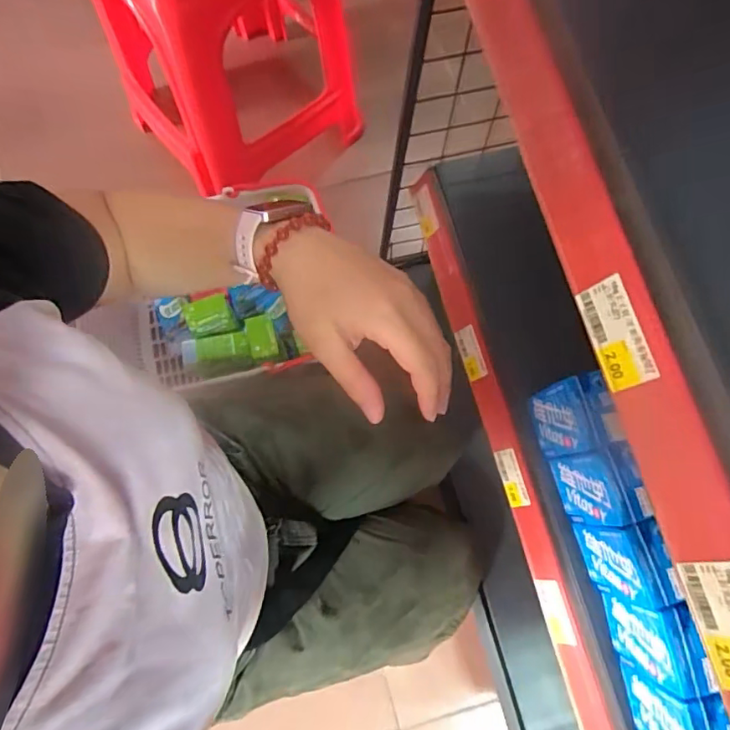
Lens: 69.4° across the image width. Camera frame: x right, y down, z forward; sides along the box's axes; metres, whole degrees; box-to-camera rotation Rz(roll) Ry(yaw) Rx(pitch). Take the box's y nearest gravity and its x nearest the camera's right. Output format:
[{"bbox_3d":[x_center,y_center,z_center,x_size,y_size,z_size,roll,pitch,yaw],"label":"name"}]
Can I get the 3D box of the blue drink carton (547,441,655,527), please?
[{"bbox_3d":[0.213,0.111,0.485,0.032,0.116,0.065,-15,76,-5],"label":"blue drink carton"}]

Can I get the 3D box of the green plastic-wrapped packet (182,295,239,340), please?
[{"bbox_3d":[-0.245,-0.073,0.844,0.071,0.064,0.043,-12,76,-5],"label":"green plastic-wrapped packet"}]

